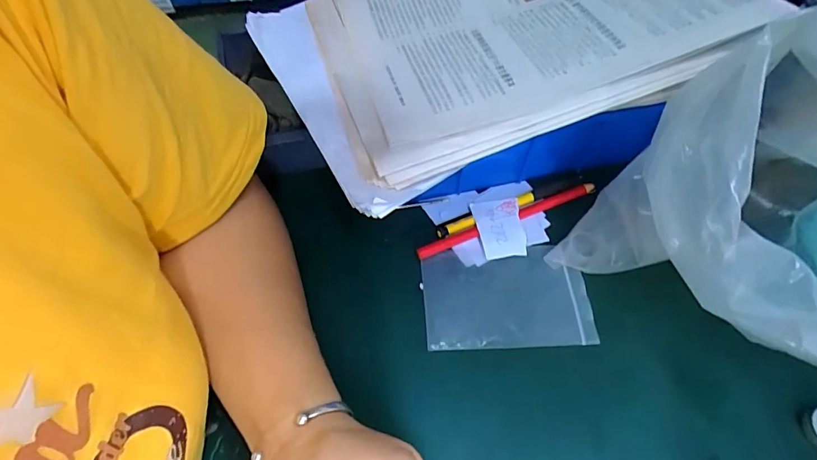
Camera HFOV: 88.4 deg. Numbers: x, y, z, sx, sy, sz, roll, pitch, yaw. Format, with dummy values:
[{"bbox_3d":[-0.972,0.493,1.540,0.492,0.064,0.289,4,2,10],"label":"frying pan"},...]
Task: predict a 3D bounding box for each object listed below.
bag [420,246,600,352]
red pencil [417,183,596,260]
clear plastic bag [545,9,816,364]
[{"bbox_3d":[0.074,0.051,0.320,0.123,0.004,0.076,-2,62,-2],"label":"bag"},{"bbox_3d":[0.084,-0.010,0.351,0.167,0.005,0.010,-20,61,-12],"label":"red pencil"},{"bbox_3d":[0.205,-0.001,0.246,0.177,0.174,0.130,28,63,16],"label":"clear plastic bag"}]

